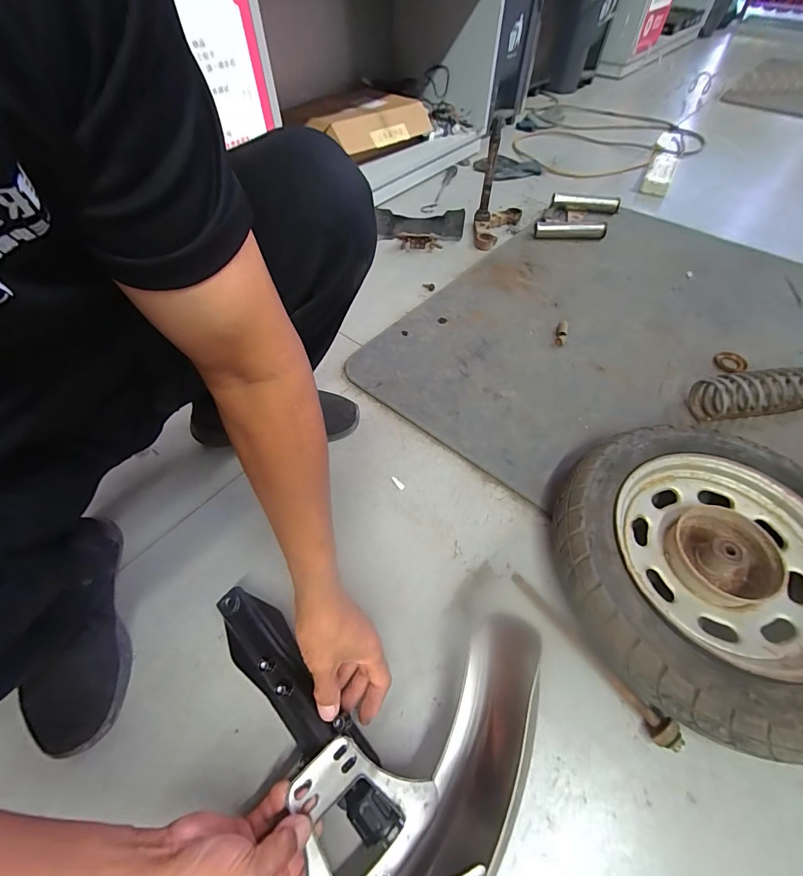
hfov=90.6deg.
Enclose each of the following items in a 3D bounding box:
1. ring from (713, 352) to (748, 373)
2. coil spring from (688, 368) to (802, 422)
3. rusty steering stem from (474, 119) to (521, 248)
[{"bbox_3d":[0.635,-0.146,0.768,0.059,0.006,0.051,-25,59,-19],"label":"ring"},{"bbox_3d":[0.621,-0.074,0.690,0.228,0.058,0.075,-8,54,-8],"label":"coil spring"},{"bbox_3d":[0.253,-0.612,0.986,0.119,0.198,0.202,11,55,8],"label":"rusty steering stem"}]

